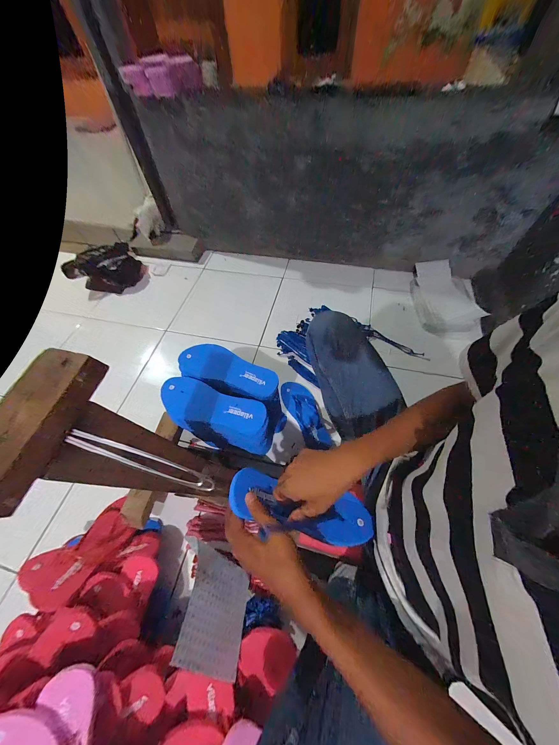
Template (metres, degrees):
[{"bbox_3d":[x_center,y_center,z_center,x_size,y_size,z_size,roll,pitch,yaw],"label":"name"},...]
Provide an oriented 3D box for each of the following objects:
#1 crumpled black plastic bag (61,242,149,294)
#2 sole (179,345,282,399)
[{"bbox_3d":[-0.795,-0.477,1.092,0.225,0.131,0.288,40,70,22],"label":"crumpled black plastic bag"},{"bbox_3d":[-0.117,-0.011,0.541,0.236,0.014,0.087,16,63,12],"label":"sole"}]

